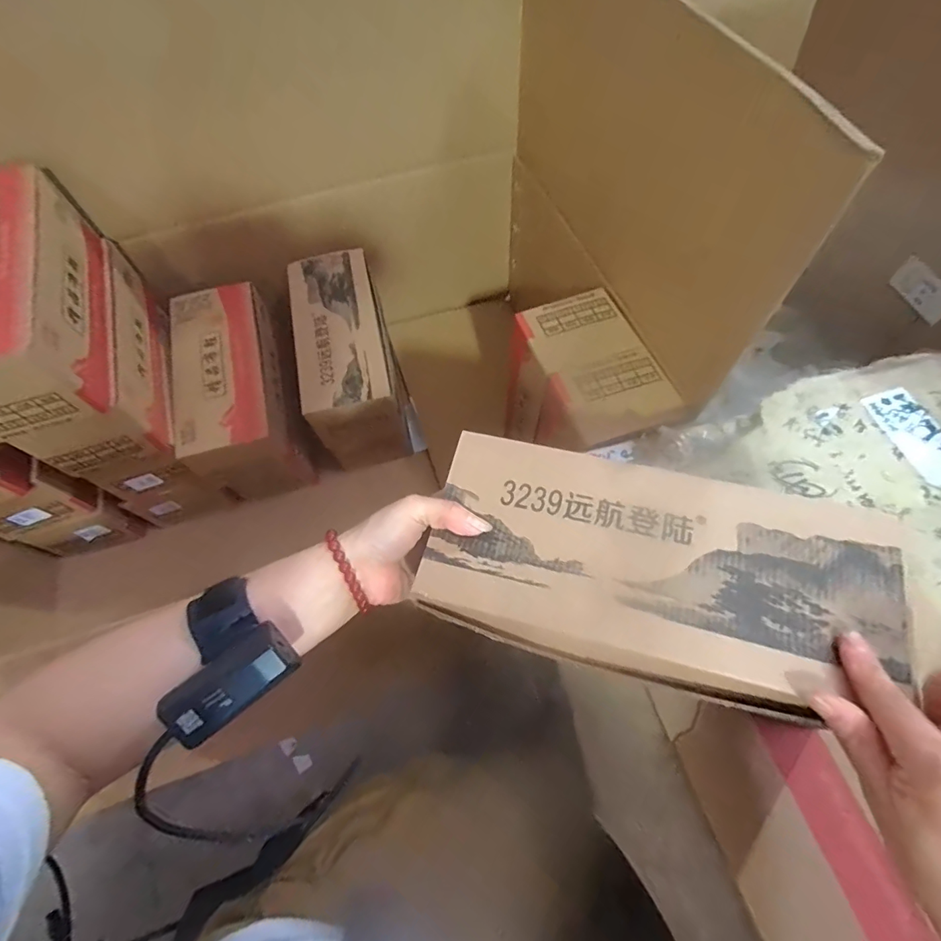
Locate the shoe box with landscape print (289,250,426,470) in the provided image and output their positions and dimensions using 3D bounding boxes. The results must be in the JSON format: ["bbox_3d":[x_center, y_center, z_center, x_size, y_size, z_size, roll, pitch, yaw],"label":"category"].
[{"bbox_3d":[-0.195,-0.169,0.800,0.144,0.213,0.279,-17,63,-7],"label":"shoe box with landscape print"}]

